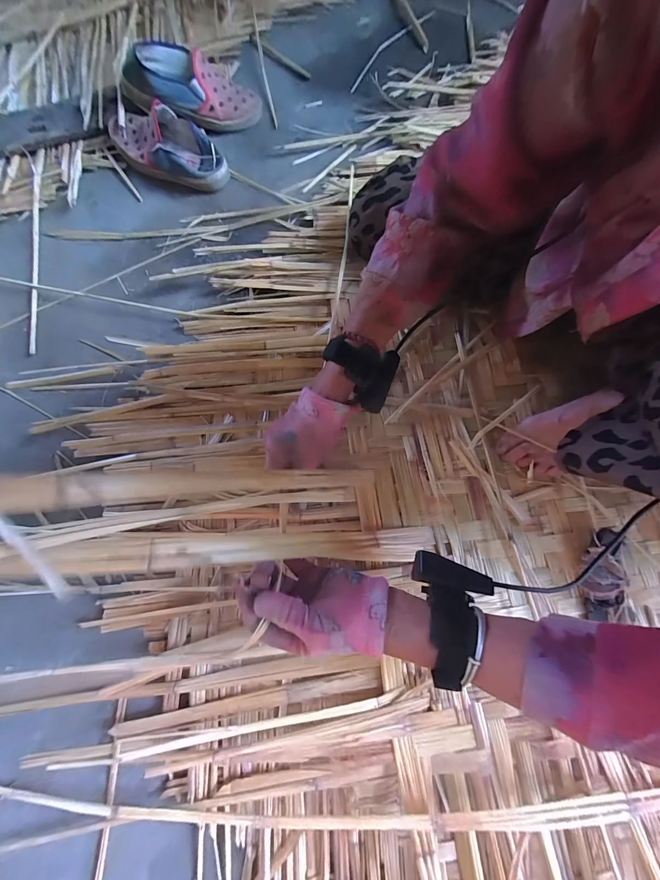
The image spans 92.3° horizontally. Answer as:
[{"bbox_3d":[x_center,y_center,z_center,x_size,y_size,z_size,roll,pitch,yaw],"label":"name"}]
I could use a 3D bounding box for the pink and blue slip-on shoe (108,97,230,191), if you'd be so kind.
[{"bbox_3d":[-0.282,-0.511,0.558,0.229,0.052,0.098,21,77,6],"label":"pink and blue slip-on shoe"}]

